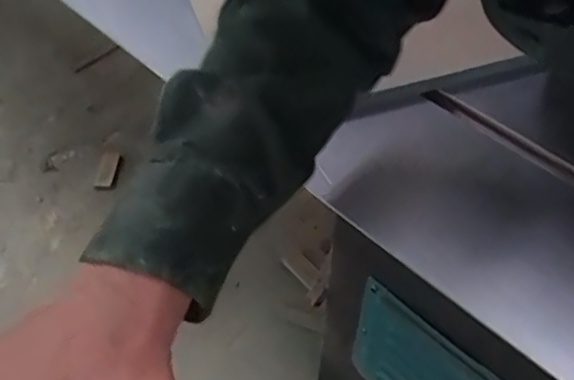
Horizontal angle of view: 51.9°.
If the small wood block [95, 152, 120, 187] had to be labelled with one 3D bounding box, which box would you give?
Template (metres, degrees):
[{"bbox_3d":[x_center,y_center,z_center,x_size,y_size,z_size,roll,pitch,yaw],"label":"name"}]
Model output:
[{"bbox_3d":[-0.479,-0.054,1.573,0.047,0.026,0.110,2,52,2],"label":"small wood block"}]

